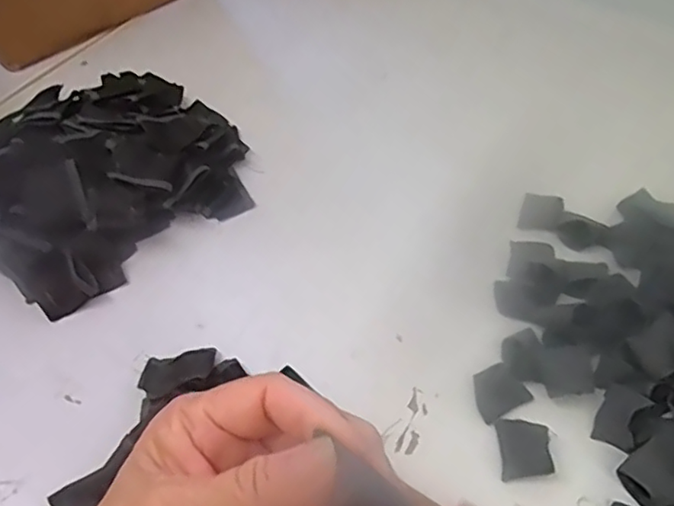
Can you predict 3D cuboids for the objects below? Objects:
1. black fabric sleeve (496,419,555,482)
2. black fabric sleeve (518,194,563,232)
[{"bbox_3d":[0.131,0.137,0.422,0.034,0.008,0.040,-1,54,1],"label":"black fabric sleeve"},{"bbox_3d":[0.186,-0.037,0.549,0.034,0.013,0.039,16,56,13],"label":"black fabric sleeve"}]

